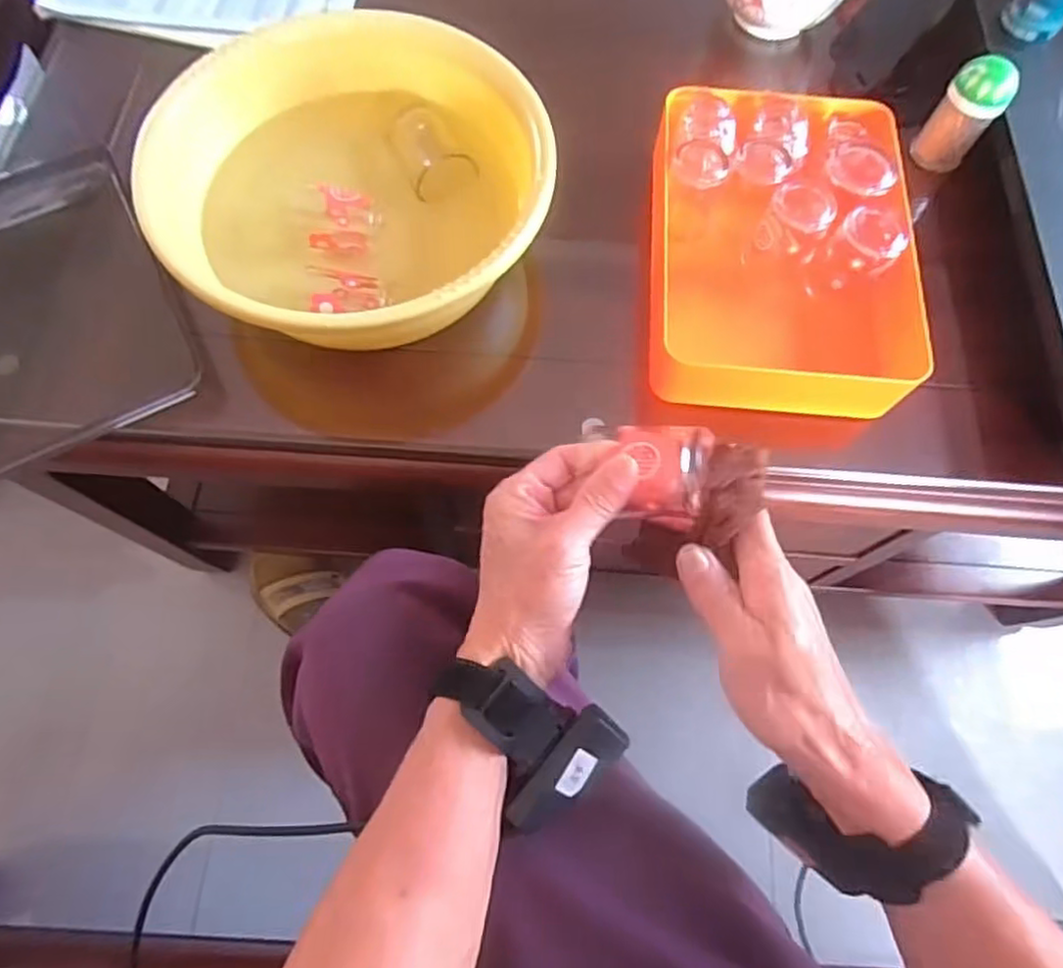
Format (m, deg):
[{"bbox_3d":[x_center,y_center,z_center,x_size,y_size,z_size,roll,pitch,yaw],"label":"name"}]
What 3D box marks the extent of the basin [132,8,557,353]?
[{"bbox_3d":[-0.133,-0.220,0.509,0.289,0.081,0.273,0,70,-1],"label":"basin"}]

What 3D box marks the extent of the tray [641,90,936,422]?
[{"bbox_3d":[0.199,-0.189,0.545,0.196,0.088,0.274,3,70,0],"label":"tray"}]

